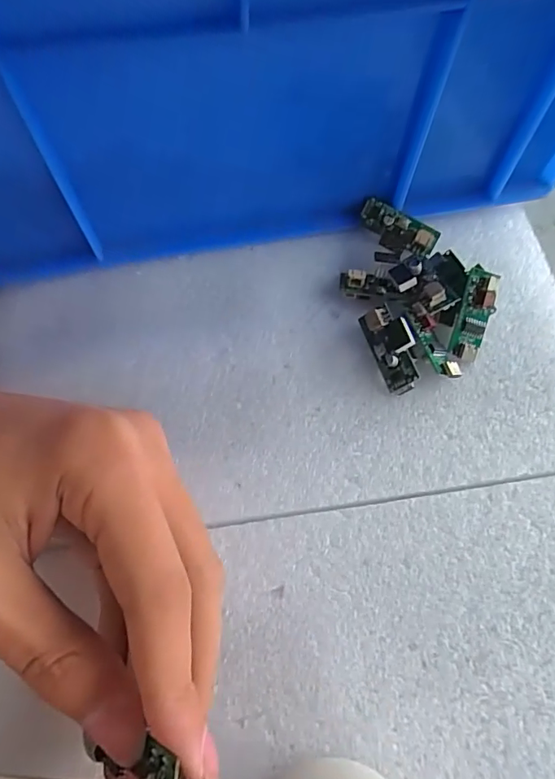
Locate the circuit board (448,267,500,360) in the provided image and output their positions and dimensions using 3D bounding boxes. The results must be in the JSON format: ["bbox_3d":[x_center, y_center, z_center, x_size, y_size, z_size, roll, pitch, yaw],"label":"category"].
[{"bbox_3d":[0.085,-0.032,0.210,0.014,0.007,0.041,15,93,4],"label":"circuit board"}]

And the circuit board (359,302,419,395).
[{"bbox_3d":[0.048,-0.019,0.204,0.012,0.021,0.038,-15,69,-9],"label":"circuit board"}]

